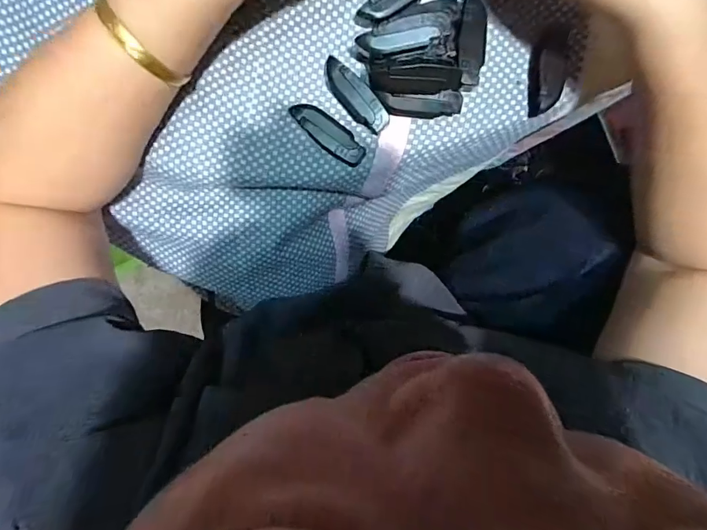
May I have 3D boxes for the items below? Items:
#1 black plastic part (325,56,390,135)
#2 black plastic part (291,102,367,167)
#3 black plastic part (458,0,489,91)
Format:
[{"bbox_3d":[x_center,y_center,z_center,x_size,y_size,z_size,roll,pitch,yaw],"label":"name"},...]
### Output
[{"bbox_3d":[0.002,-0.109,0.279,0.018,0.017,0.053,-42,96,5],"label":"black plastic part"},{"bbox_3d":[-0.017,-0.085,0.282,0.054,0.016,0.019,35,96,-4],"label":"black plastic part"},{"bbox_3d":[0.074,-0.140,0.276,0.017,0.017,0.055,5,97,-1],"label":"black plastic part"}]

